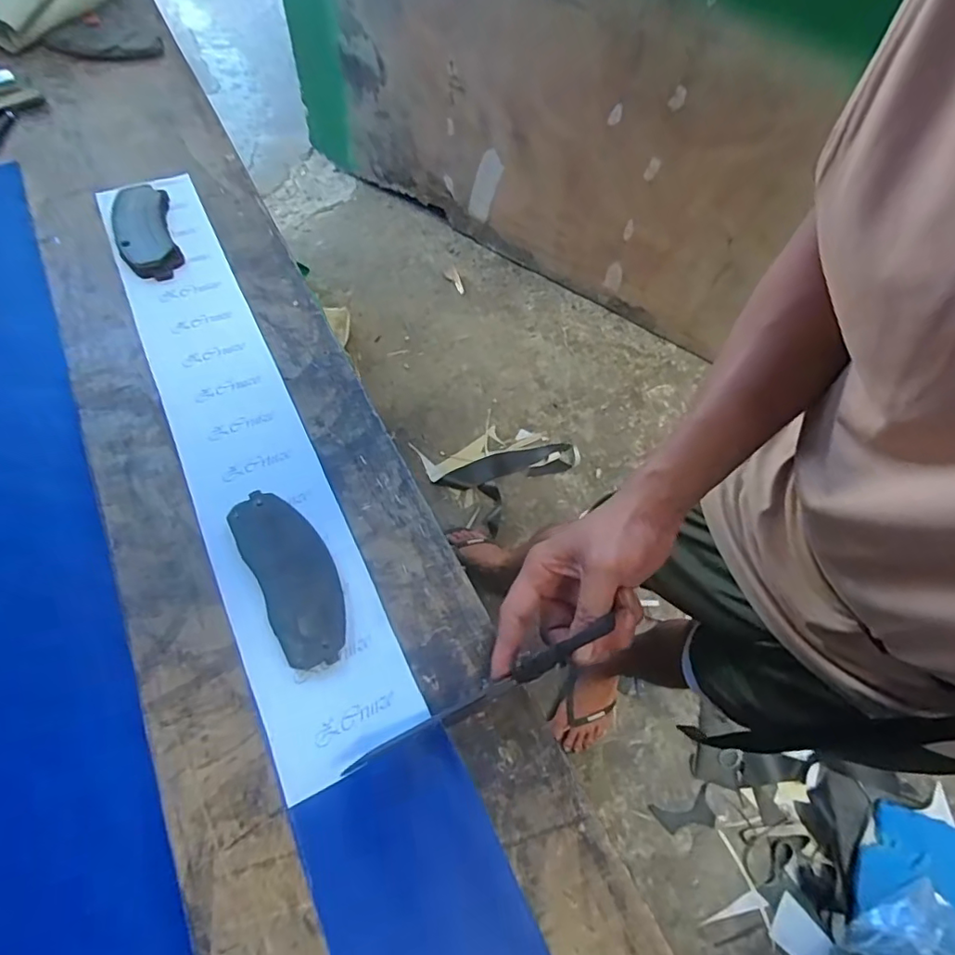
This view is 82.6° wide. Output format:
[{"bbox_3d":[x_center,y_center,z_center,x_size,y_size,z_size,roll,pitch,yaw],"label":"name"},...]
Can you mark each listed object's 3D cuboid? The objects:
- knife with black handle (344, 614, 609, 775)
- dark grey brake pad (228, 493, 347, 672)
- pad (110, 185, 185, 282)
[{"bbox_3d":[-0.002,0.142,0.354,0.200,0.036,0.015,-31,65,8],"label":"knife with black handle"},{"bbox_3d":[-0.138,0.071,0.409,0.055,0.011,0.141,-27,66,-18],"label":"dark grey brake pad"},{"bbox_3d":[-0.354,-0.264,0.576,0.059,0.019,0.148,-18,63,-14],"label":"pad"}]

